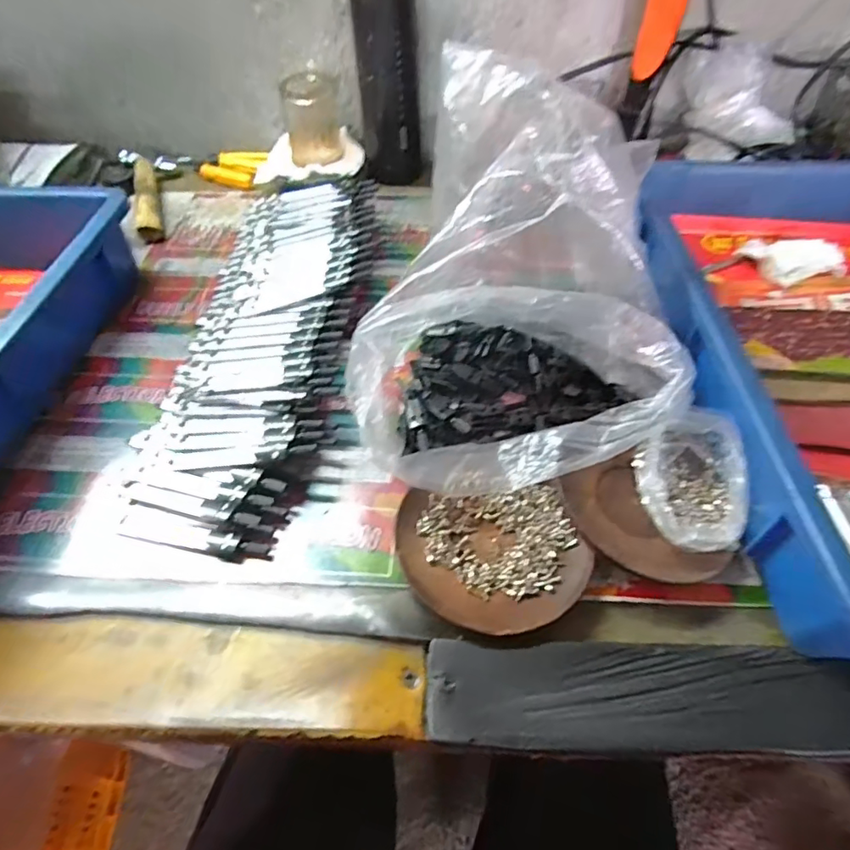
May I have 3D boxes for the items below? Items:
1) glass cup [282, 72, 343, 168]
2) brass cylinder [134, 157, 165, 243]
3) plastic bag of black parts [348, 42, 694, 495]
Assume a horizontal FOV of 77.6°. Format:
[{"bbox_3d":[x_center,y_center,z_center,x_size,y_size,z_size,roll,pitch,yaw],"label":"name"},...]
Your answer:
[{"bbox_3d":[-0.126,-0.343,0.589,0.062,0.076,0.064,-10,53,-4],"label":"glass cup"},{"bbox_3d":[-0.302,-0.246,0.576,0.022,0.026,0.129,-16,53,-11],"label":"brass cylinder"},{"bbox_3d":[0.041,-0.102,0.354,0.211,0.152,0.256,-14,53,-7],"label":"plastic bag of black parts"}]

